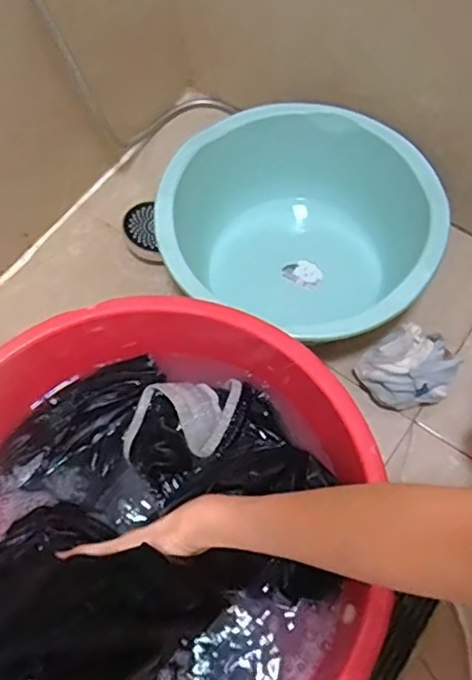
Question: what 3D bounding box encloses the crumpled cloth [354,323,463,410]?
[{"bbox_3d":[0.230,0.043,0.805,0.099,0.094,0.106,-36,69,-13],"label":"crumpled cloth"}]

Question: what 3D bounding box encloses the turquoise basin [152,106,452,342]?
[{"bbox_3d":[0.088,-0.140,0.863,0.365,0.191,0.312,17,68,10],"label":"turquoise basin"}]

